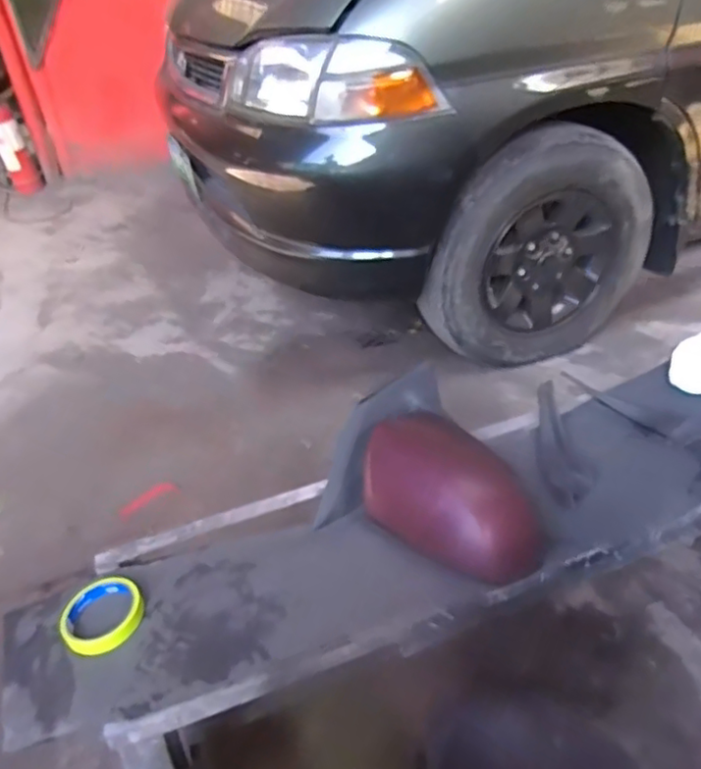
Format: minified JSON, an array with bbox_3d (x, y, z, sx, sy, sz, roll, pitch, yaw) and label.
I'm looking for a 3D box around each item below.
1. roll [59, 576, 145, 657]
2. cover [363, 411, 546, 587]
[{"bbox_3d":[-0.290,0.267,0.732,0.091,0.019,0.101,-26,41,-26],"label":"roll"},{"bbox_3d":[0.122,0.133,0.768,0.234,0.098,0.124,23,45,33],"label":"cover"}]

